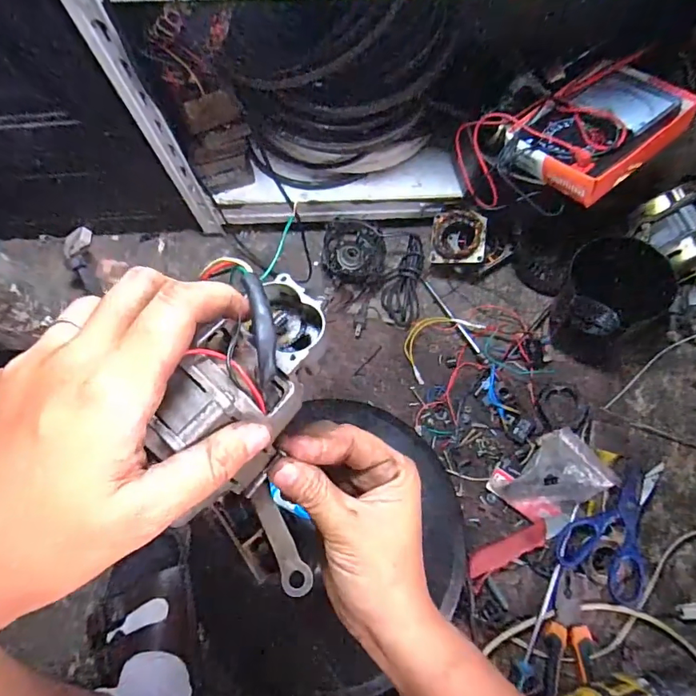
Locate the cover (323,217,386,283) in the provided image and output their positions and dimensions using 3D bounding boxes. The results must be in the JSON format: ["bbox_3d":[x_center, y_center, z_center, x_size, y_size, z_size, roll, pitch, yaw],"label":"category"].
[{"bbox_3d":[0.009,-0.138,0.677,0.089,0.049,0.084,-1,101,-5],"label":"cover"}]

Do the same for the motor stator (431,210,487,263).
[{"bbox_3d":[0.161,-0.155,0.668,0.079,0.040,0.075,-1,84,30],"label":"motor stator"}]

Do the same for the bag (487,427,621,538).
[{"bbox_3d":[0.257,0.166,0.582,0.119,0.055,0.099,-41,77,-10],"label":"bag"}]

